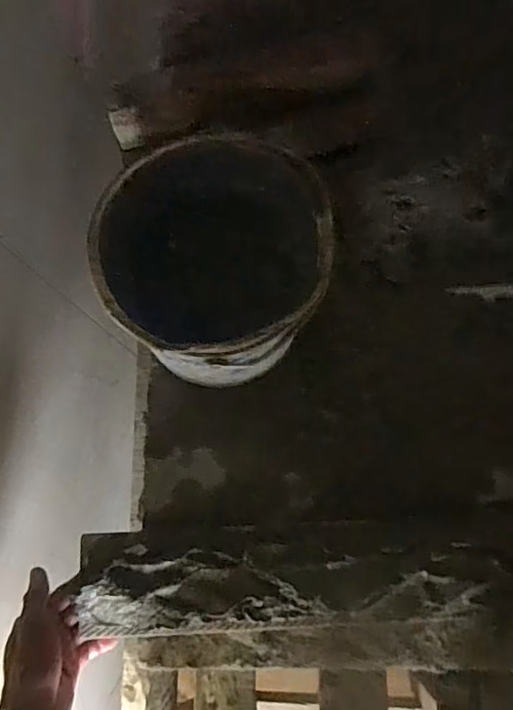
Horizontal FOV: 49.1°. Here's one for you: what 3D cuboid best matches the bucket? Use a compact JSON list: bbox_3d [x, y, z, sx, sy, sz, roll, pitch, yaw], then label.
[{"bbox_3d":[-0.038,-0.070,0.492,0.184,0.179,0.169,0,79,0],"label":"bucket"}]

